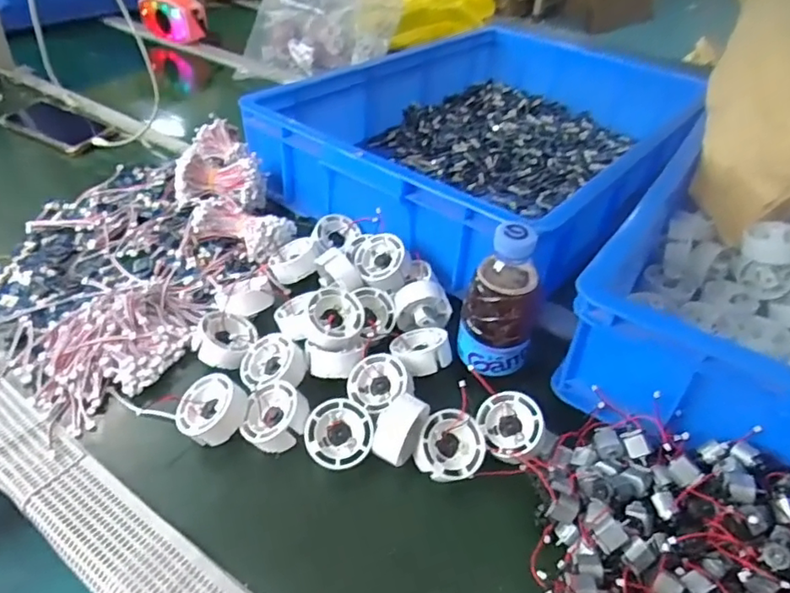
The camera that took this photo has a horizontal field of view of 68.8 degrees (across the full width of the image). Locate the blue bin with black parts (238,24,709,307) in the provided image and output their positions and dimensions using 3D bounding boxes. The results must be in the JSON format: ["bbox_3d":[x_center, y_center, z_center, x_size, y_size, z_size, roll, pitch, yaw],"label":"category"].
[{"bbox_3d":[0.137,-0.211,0.785,0.443,0.119,0.612,29,46,26],"label":"blue bin with black parts"}]

